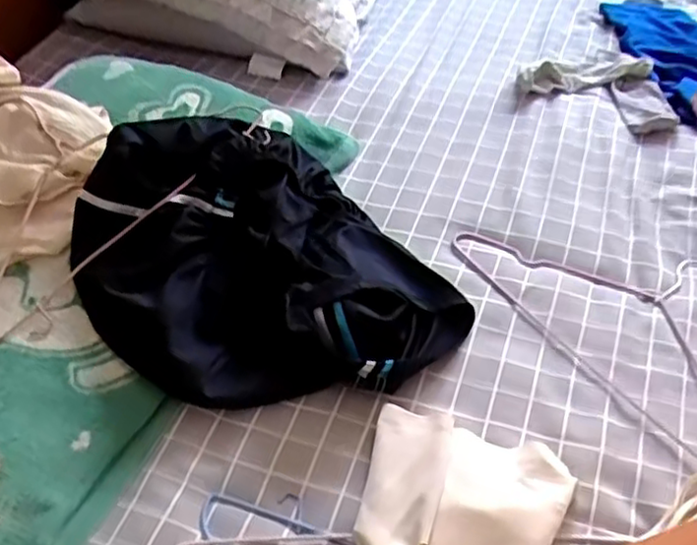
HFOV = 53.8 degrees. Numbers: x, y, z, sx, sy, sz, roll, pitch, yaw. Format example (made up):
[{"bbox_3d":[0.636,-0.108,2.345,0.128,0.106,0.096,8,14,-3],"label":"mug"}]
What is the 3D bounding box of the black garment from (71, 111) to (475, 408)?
[{"bbox_3d":[-0.092,-0.022,0.689,0.325,0.138,0.333,-1,50,1],"label":"black garment"}]

